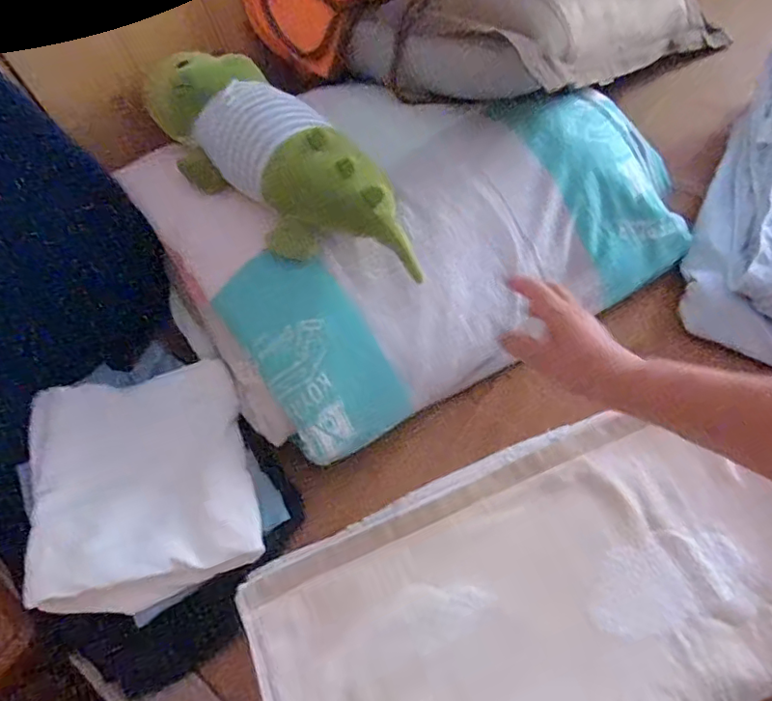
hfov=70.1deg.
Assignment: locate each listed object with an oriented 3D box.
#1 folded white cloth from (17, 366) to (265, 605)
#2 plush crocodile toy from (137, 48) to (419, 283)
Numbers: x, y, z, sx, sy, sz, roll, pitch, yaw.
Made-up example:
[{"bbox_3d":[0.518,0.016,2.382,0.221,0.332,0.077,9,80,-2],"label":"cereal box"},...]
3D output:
[{"bbox_3d":[-0.241,0.126,0.549,0.201,0.050,0.237,-17,55,-7],"label":"folded white cloth"},{"bbox_3d":[-0.108,-0.173,0.565,0.135,0.132,0.340,-35,59,-14],"label":"plush crocodile toy"}]

